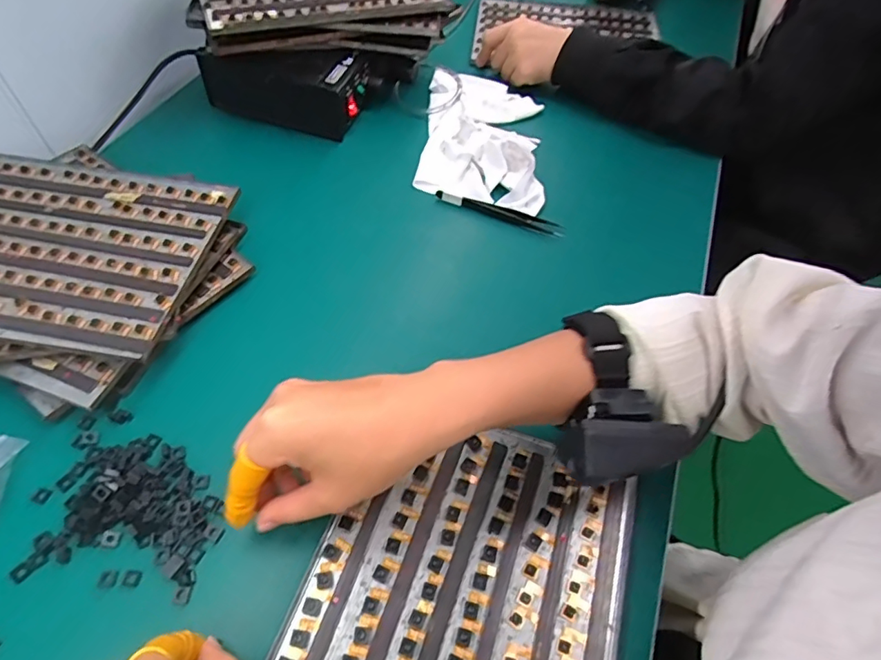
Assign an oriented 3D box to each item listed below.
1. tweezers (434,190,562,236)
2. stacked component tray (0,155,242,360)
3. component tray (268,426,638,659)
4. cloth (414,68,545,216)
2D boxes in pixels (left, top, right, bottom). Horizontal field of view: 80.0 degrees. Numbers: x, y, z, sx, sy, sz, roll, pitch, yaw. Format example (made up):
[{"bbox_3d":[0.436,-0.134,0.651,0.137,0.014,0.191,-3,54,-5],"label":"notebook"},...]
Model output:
[{"bbox_3d":[0.057,-0.114,0.507,0.125,0.012,0.013,20,57,11],"label":"tweezers"},{"bbox_3d":[-0.311,-0.066,0.415,0.250,0.012,0.177,8,55,4],"label":"stacked component tray"},{"bbox_3d":[0.008,0.171,0.299,0.177,0.006,0.236,17,56,9],"label":"component tray"},{"bbox_3d":[0.046,-0.214,0.565,0.128,0.039,0.215,6,55,2],"label":"cloth"}]

